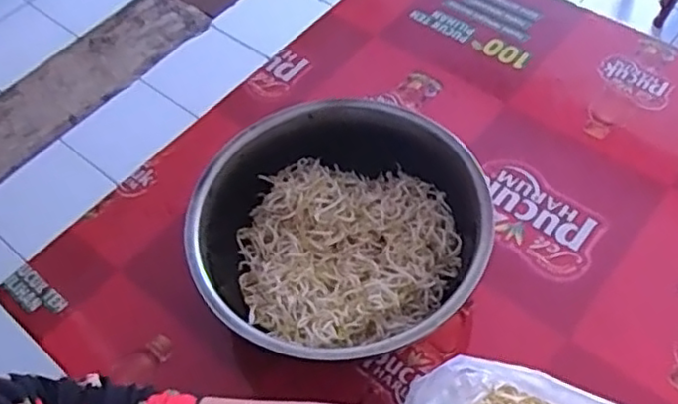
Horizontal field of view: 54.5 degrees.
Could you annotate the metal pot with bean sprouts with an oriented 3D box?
[{"bbox_3d":[0.001,0.040,0.689,0.281,0.117,0.286,-2,57,3],"label":"metal pot with bean sprouts"}]

